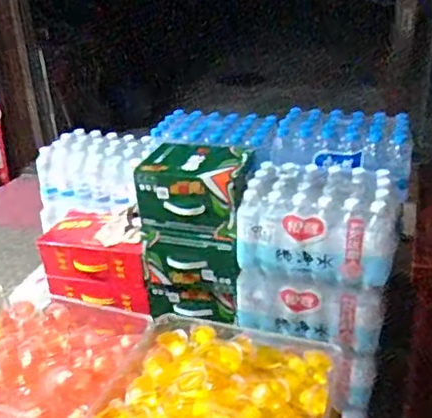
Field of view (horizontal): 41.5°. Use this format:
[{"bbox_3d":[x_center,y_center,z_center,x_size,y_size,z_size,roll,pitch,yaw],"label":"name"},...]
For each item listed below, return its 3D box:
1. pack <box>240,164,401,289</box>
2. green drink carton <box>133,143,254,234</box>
[{"bbox_3d":[0.262,0.025,1.414,0.363,0.225,0.215,9,29,21],"label":"pack"},{"bbox_3d":[-0.048,-0.069,1.516,0.287,0.185,0.223,6,28,16],"label":"green drink carton"}]

